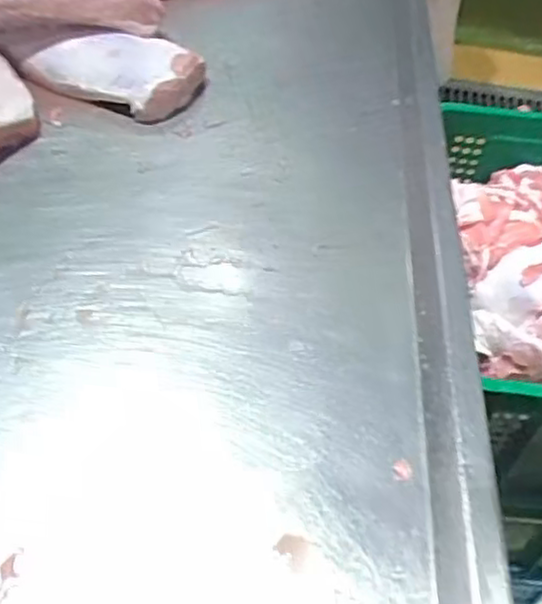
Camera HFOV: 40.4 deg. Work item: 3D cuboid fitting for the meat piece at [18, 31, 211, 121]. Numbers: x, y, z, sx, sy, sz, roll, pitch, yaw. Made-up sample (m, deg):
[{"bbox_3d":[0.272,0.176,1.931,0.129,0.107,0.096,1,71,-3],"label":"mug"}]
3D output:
[{"bbox_3d":[-0.203,-0.307,0.963,0.211,0.056,0.142,24,52,20],"label":"meat piece"}]

